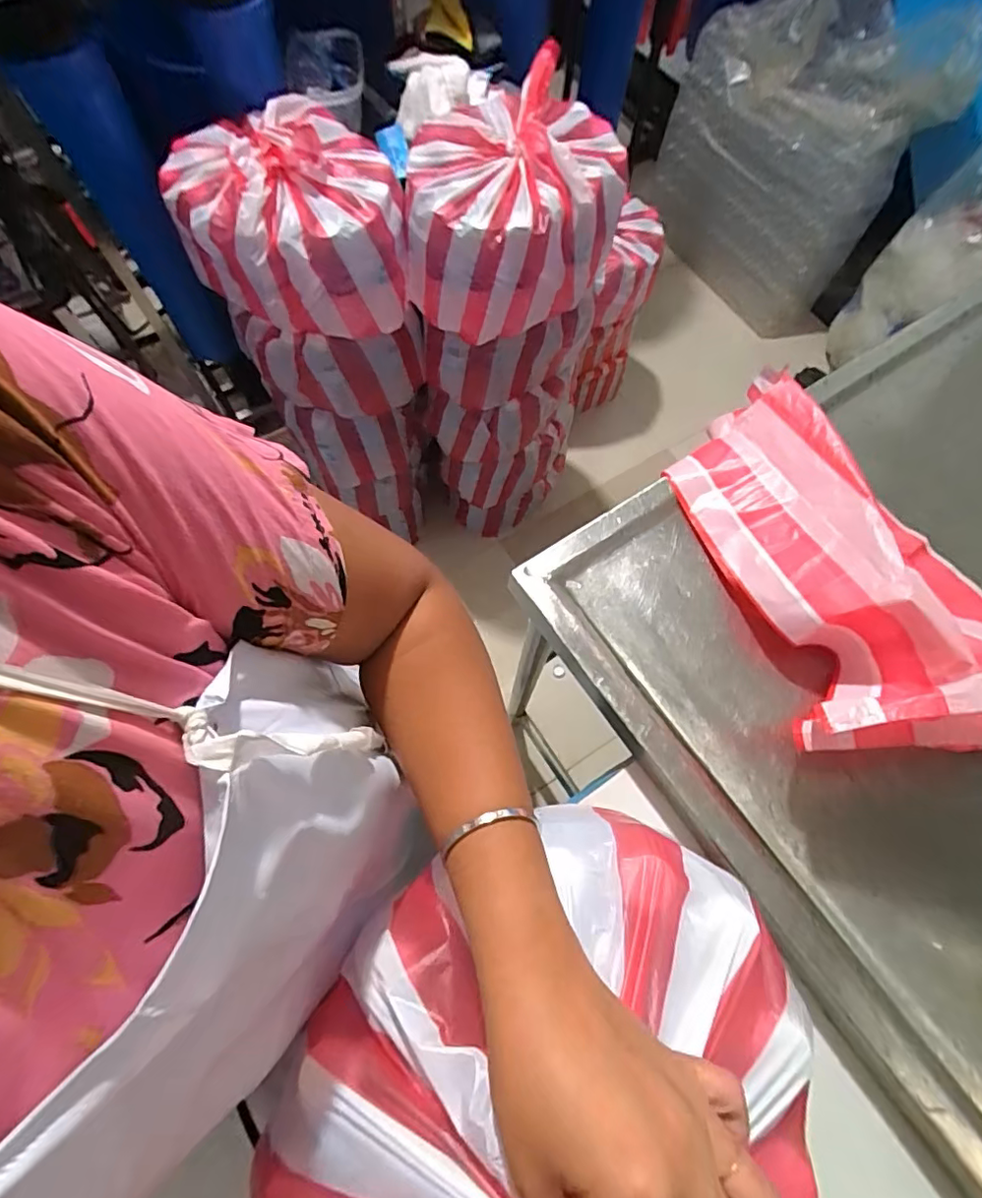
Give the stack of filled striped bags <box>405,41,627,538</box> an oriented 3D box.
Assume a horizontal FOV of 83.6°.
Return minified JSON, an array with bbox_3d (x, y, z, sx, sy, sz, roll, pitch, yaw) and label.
[{"bbox_3d":[0.030,-0.505,1.147,0.322,0.780,0.359,9,69,2],"label":"stack of filled striped bags"}]

